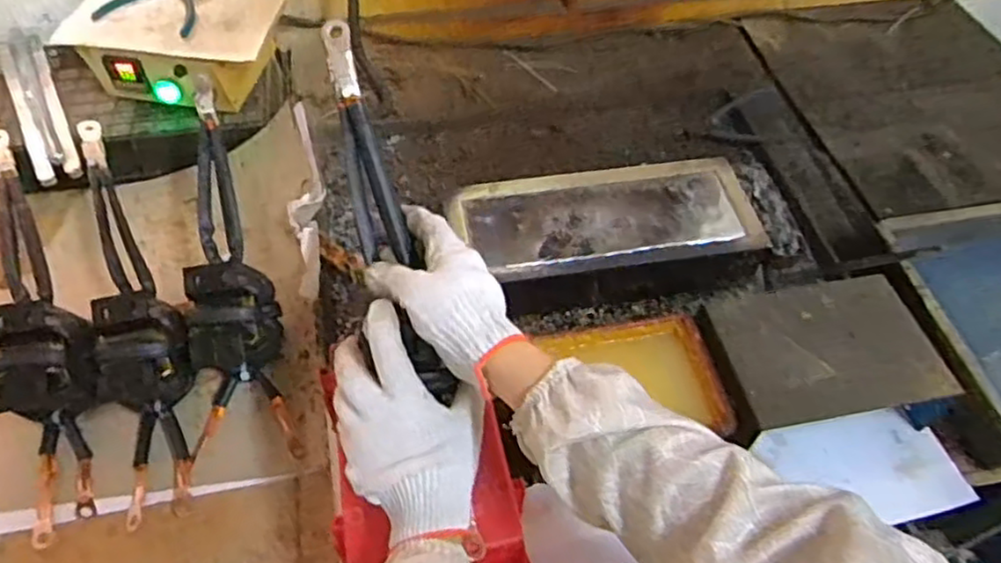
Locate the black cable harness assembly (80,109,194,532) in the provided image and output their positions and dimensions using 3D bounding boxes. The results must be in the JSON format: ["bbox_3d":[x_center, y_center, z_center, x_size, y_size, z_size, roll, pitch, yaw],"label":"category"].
[{"bbox_3d":[-0.377,0.020,0.718,0.091,0.074,0.437,-16,76,-13],"label":"black cable harness assembly"}]

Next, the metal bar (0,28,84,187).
[{"bbox_3d":[-0.602,-0.236,0.906,0.054,0.016,0.323,-24,58,-19],"label":"metal bar"}]

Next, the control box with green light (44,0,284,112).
[{"bbox_3d":[-0.411,-0.327,0.933,0.245,0.104,0.192,7,53,3],"label":"control box with green light"}]

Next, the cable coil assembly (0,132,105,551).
[{"bbox_3d":[-0.462,0.034,0.701,0.079,0.084,0.423,-15,78,-13],"label":"cable coil assembly"}]

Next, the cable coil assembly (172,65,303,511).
[{"bbox_3d":[-0.294,-0.003,0.742,0.114,0.104,0.453,-8,79,-8],"label":"cable coil assembly"}]

